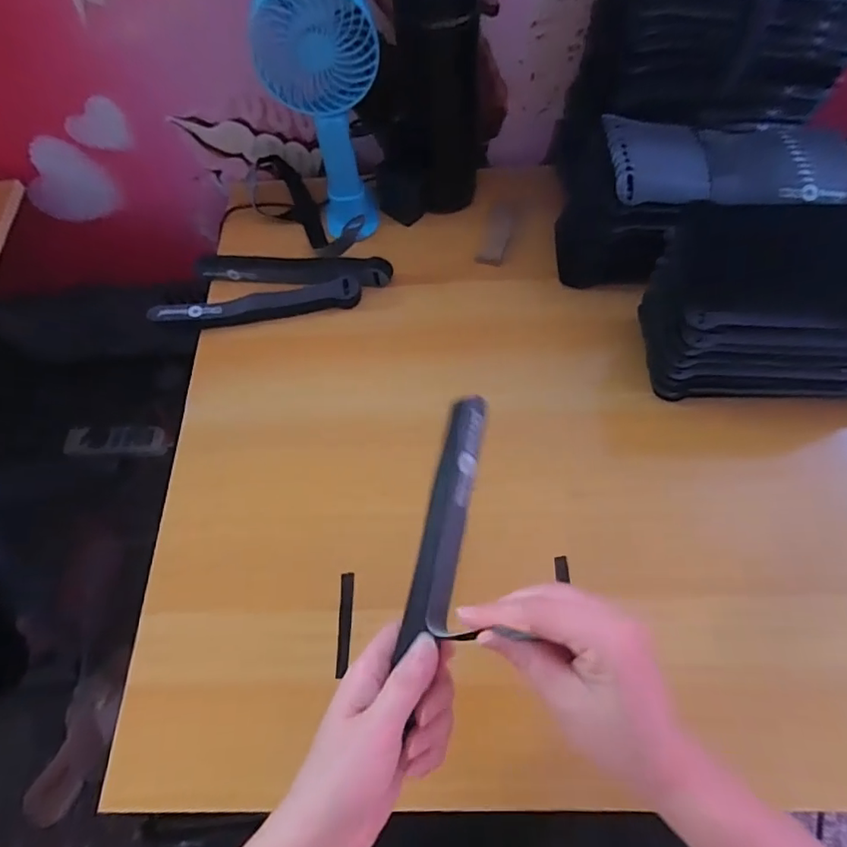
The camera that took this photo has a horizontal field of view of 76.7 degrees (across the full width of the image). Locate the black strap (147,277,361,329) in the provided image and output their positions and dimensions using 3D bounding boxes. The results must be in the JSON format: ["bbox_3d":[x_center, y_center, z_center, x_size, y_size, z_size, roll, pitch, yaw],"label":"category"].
[{"bbox_3d":[-0.159,-0.113,0.518,0.194,0.024,0.028,-7,63,0],"label":"black strap"}]

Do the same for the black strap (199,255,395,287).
[{"bbox_3d":[-0.132,-0.152,0.537,0.200,0.028,0.033,6,64,6],"label":"black strap"}]

